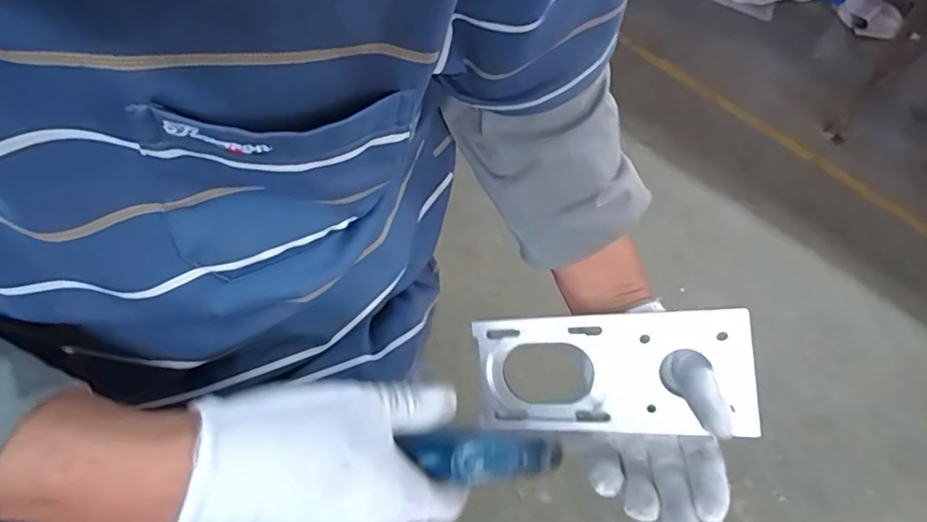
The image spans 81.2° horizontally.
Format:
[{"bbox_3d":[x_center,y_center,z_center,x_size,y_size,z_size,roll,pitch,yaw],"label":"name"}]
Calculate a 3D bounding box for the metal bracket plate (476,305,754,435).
[{"bbox_3d":[0.102,0.082,0.397,0.194,0.008,0.085,-6,87,25],"label":"metal bracket plate"}]

